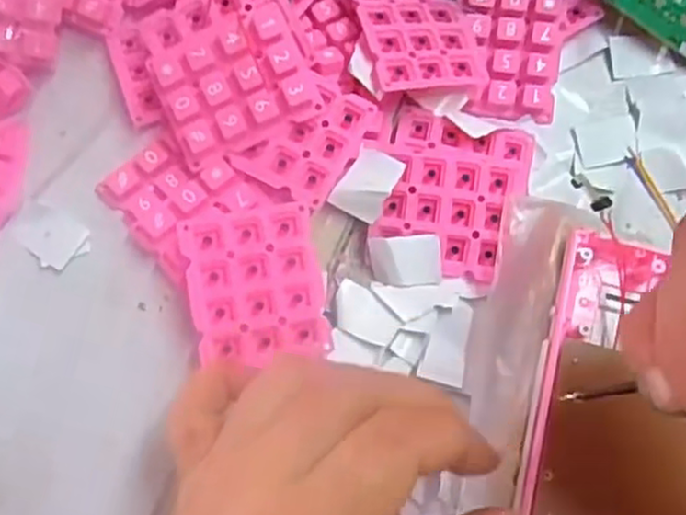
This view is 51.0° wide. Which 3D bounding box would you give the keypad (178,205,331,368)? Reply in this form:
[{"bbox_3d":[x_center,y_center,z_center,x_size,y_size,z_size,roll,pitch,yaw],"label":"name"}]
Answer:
[{"bbox_3d":[-0.033,0.011,0.277,0.049,0.004,0.056,-9,88,-10],"label":"keypad"}]

